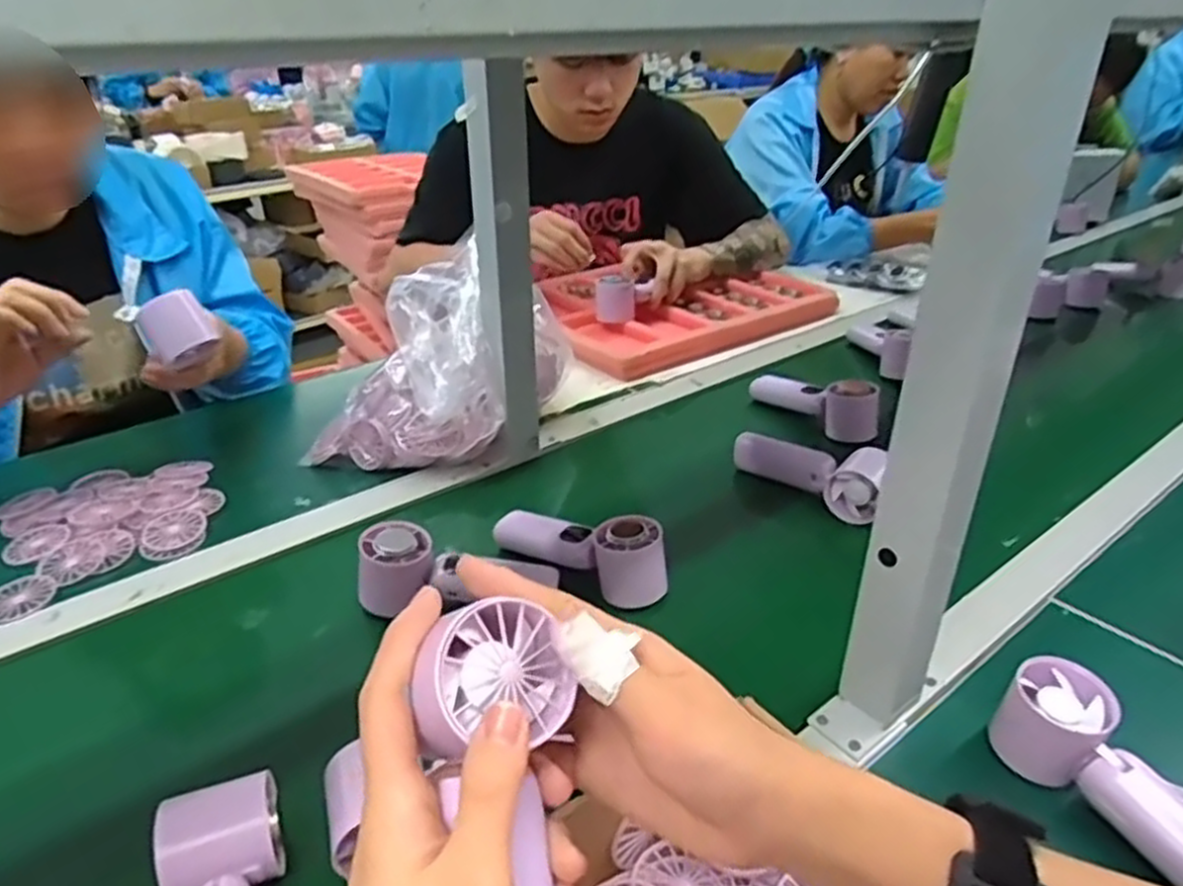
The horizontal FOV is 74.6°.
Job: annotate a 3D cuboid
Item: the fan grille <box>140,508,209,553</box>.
[{"bbox_3d":[-0.374,0.077,0.696,0.051,0.004,0.057,-9,31,-17],"label":"fan grille"}]

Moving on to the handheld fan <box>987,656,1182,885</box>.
[{"bbox_3d":[0.306,0.194,0.436,0.065,0.060,0.150,-22,37,-35],"label":"handheld fan"}]

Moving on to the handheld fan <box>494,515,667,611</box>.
[{"bbox_3d":[-0.005,0.078,0.643,0.154,0.055,0.056,22,35,33],"label":"handheld fan"}]

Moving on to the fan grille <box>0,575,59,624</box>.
[{"bbox_3d":[-0.456,0.124,0.621,0.051,0.005,0.051,0,29,0],"label":"fan grille"}]

